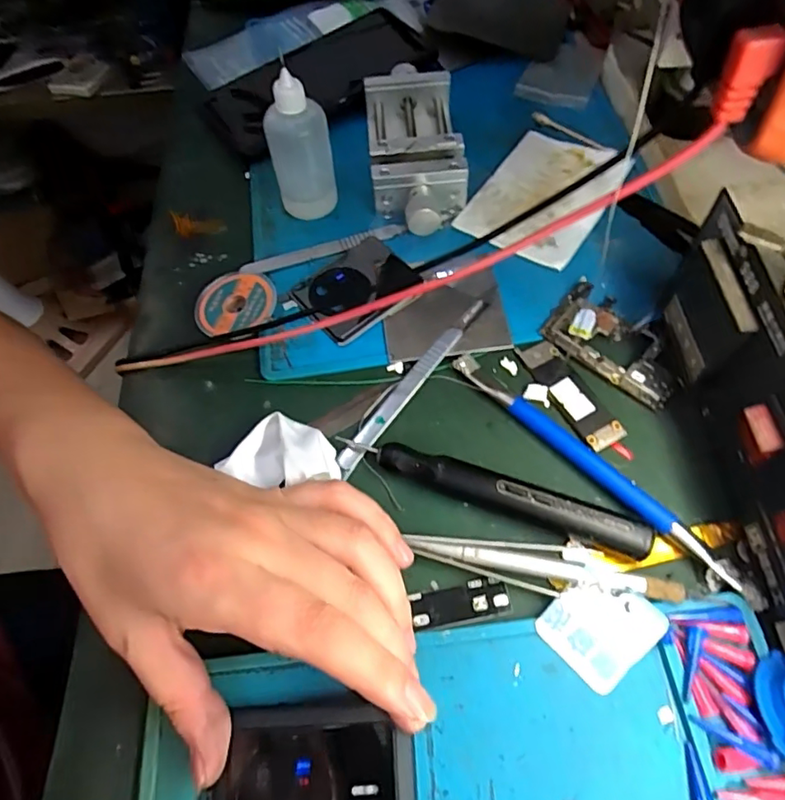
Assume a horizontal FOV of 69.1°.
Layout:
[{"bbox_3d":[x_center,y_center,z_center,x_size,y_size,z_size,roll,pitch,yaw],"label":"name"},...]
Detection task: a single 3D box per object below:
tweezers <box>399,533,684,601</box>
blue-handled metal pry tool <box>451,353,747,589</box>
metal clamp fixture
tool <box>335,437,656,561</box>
[{"bbox_3d":[0.063,0.071,0.243,0.108,0.009,0.020,4,61,6],"label":"tweezers"},{"bbox_3d":[0.090,0.026,0.268,0.017,0.007,0.153,-39,66,-17],"label":"blue-handled metal pry tool"},{"bbox_3d":[0.013,-0.161,0.357,0.055,0.030,0.124,-6,61,0],"label":"metal clamp fixture"},{"bbox_3d":[0.044,0.040,0.259,0.139,0.015,0.014,19,63,13],"label":"tool"}]

